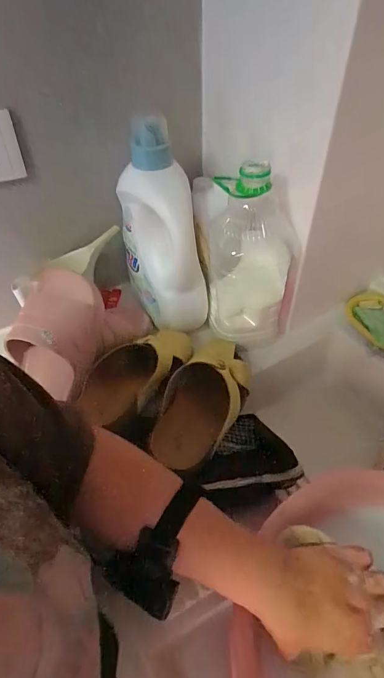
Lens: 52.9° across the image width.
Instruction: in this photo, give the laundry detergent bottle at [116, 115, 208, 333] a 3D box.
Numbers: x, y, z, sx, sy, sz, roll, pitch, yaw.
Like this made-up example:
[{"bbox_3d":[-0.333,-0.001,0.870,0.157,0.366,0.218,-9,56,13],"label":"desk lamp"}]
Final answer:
[{"bbox_3d":[-0.050,-0.160,0.606,0.094,0.314,0.115,-16,28,-14],"label":"laundry detergent bottle"}]

